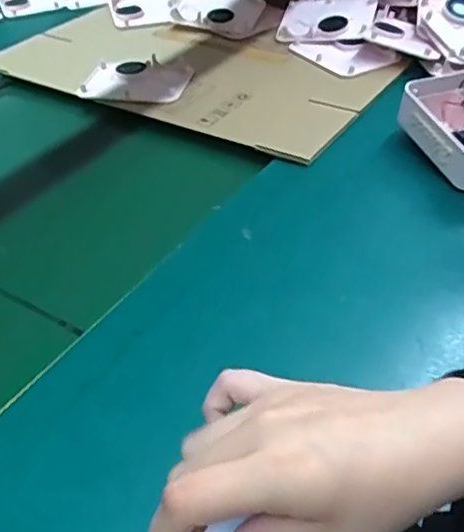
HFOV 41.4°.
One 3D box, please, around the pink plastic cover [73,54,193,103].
[{"bbox_3d":[-0.118,-0.228,0.755,0.124,0.014,0.110,7,42,11],"label":"pink plastic cover"}]

